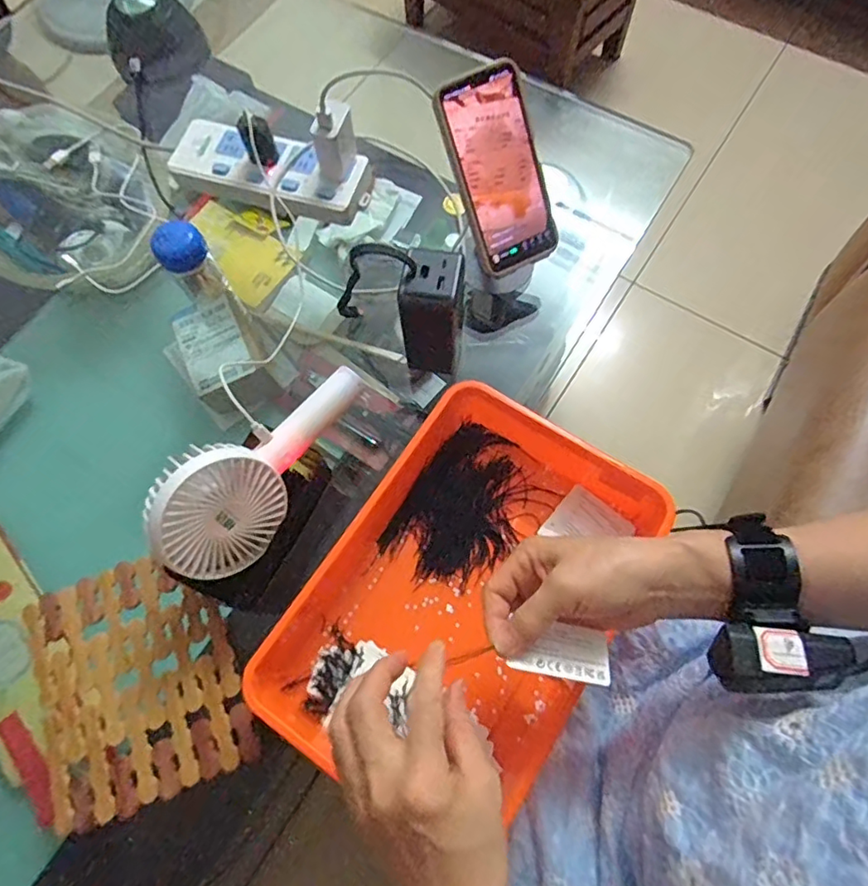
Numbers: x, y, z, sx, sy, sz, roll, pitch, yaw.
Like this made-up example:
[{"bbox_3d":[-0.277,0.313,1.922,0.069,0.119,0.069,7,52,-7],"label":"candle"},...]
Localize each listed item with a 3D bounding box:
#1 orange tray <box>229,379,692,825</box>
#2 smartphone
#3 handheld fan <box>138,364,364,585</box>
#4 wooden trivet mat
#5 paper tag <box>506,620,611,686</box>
[{"bbox_3d":[0.031,0.123,0.447,0.246,0.065,0.303,31,73,11],"label":"orange tray"},{"bbox_3d":[0.058,-0.240,0.501,0.076,0.017,0.160,-25,115,-8],"label":"smartphone"},{"bbox_3d":[-0.136,0.012,0.441,0.042,0.093,0.195,20,64,41],"label":"handheld fan"},{"bbox_3d":[-0.248,0.195,0.466,0.154,0.008,0.190,-21,71,-7],"label":"wooden trivet mat"},{"bbox_3d":[0.080,0.131,0.353,0.063,0.004,0.033,12,41,-1],"label":"paper tag"}]

